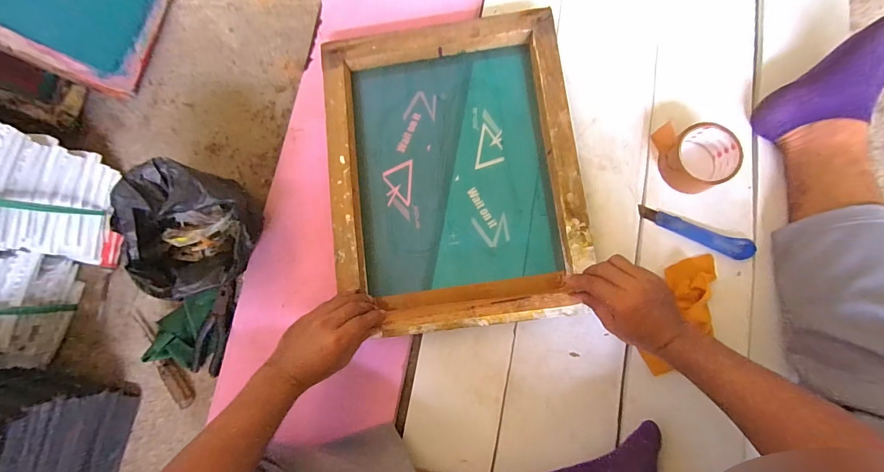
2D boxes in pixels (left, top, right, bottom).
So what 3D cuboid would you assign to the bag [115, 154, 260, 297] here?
[{"bbox_3d":[-0.346,-0.004,0.547,0.150,0.140,0.174,-11,82,4],"label":"bag"}]

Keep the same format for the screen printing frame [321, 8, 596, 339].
[{"bbox_3d":[0.015,-0.097,0.579,0.359,0.045,0.455,-8,82,4],"label":"screen printing frame"}]

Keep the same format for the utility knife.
[{"bbox_3d":[0.376,-0.006,0.567,0.164,0.017,0.031,24,85,8],"label":"utility knife"}]

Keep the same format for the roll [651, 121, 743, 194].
[{"bbox_3d":[0.378,-0.120,0.563,0.094,0.047,0.103,-1,83,5],"label":"roll"}]

